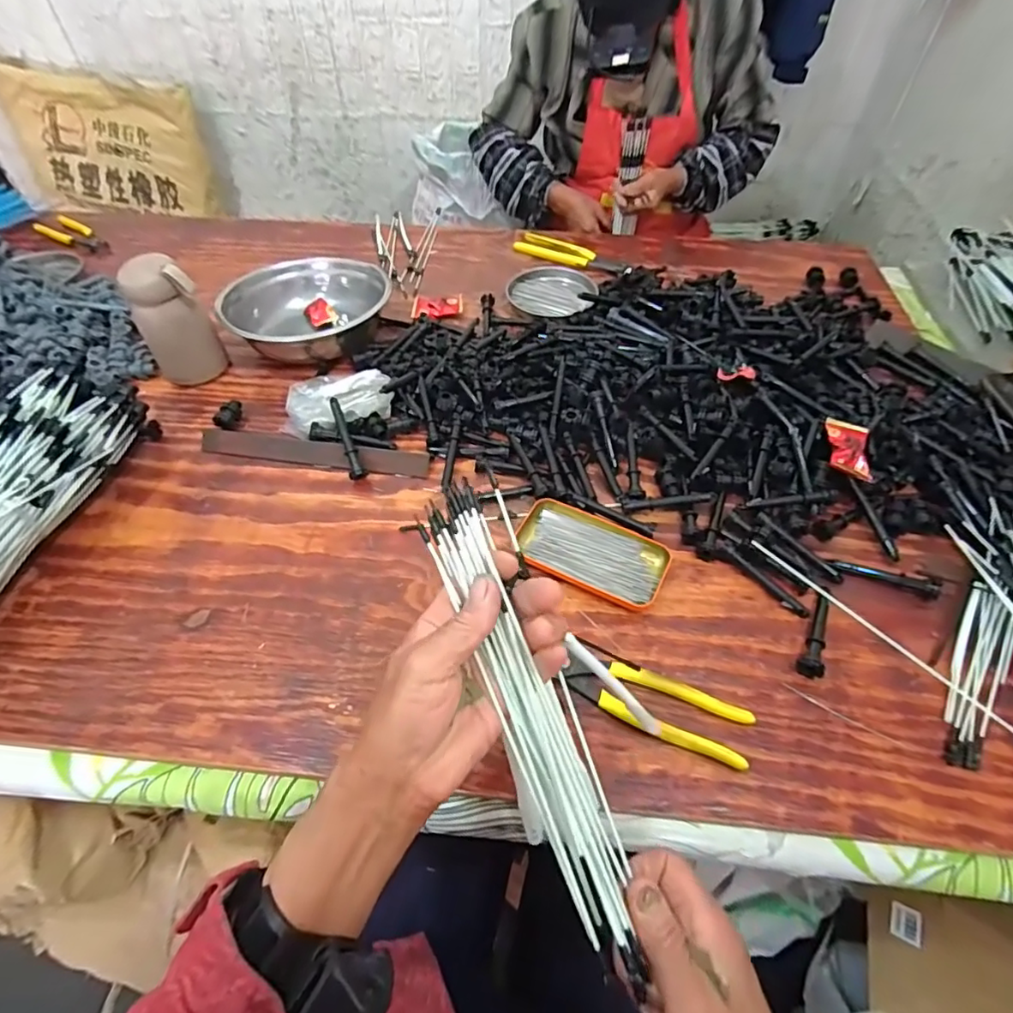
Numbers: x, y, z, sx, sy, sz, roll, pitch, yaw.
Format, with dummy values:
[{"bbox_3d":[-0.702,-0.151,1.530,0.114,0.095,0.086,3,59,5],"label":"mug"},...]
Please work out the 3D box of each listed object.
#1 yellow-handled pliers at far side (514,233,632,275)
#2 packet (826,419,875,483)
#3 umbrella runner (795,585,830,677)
[{"bbox_3d":[0.109,-0.411,0.907,0.212,0.019,0.059,30,57,23],"label":"yellow-handled pliers at far side"},{"bbox_3d":[0.355,-0.060,0.573,0.041,0.013,0.076,12,52,11],"label":"packet"},{"bbox_3d":[0.277,0.104,0.485,0.019,0.017,0.099,24,55,19],"label":"umbrella runner"}]

